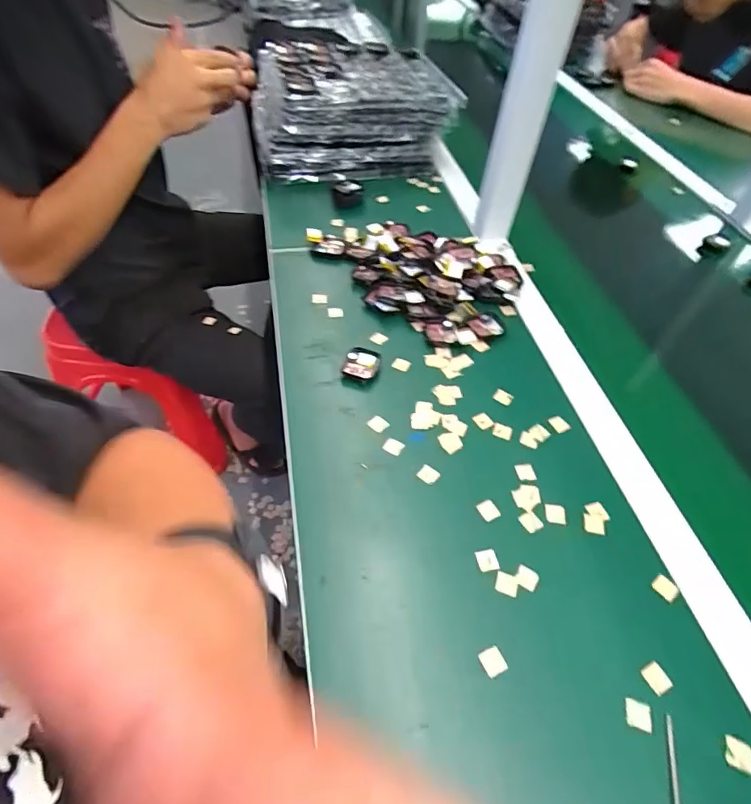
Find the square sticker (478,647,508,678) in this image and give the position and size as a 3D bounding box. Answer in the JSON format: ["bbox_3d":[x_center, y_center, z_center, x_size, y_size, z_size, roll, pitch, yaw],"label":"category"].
[{"bbox_3d":[0.085,0.187,0.337,0.016,0.004,0.017,-18,55,-19],"label":"square sticker"}]

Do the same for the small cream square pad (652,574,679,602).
[{"bbox_3d":[0.235,0.151,0.378,0.016,0.004,0.017,-36,63,-18],"label":"small cream square pad"}]

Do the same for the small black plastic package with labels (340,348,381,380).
[{"bbox_3d":[-0.014,-0.042,0.512,0.038,0.010,0.046,12,51,4],"label":"small black plastic package with labels"}]

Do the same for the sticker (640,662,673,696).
[{"bbox_3d":[0.203,0.199,0.336,0.016,0.004,0.018,-20,56,-20],"label":"sticker"}]

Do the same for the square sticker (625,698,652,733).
[{"bbox_3d":[0.181,0.215,0.320,0.017,0.004,0.017,17,52,8],"label":"square sticker"}]

